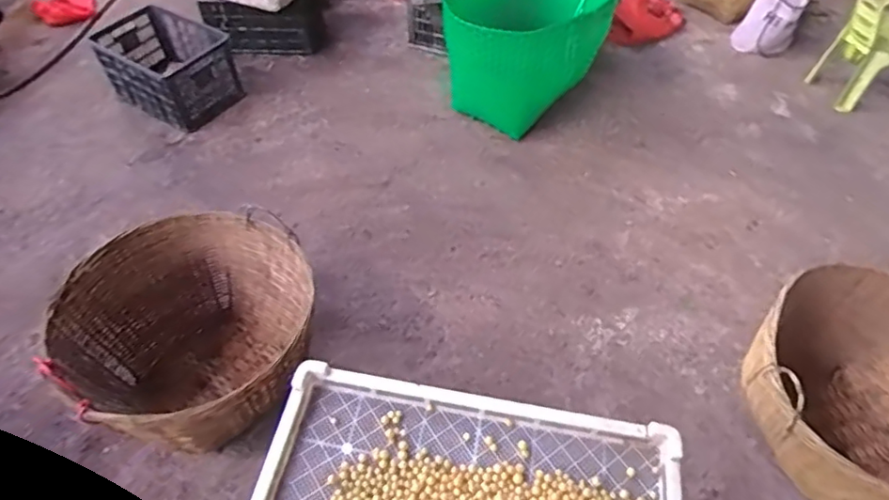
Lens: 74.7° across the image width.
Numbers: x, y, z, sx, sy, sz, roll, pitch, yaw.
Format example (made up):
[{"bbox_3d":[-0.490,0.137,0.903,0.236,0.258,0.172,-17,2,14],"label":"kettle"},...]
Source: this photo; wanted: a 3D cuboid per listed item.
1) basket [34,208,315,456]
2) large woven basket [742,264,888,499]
[{"bbox_3d":[-0.565,0.213,1.397,0.487,0.385,0.527,0,51,1],"label":"basket"},{"bbox_3d":[0.991,0.360,1.375,0.549,0.329,0.540,0,51,1],"label":"large woven basket"}]

